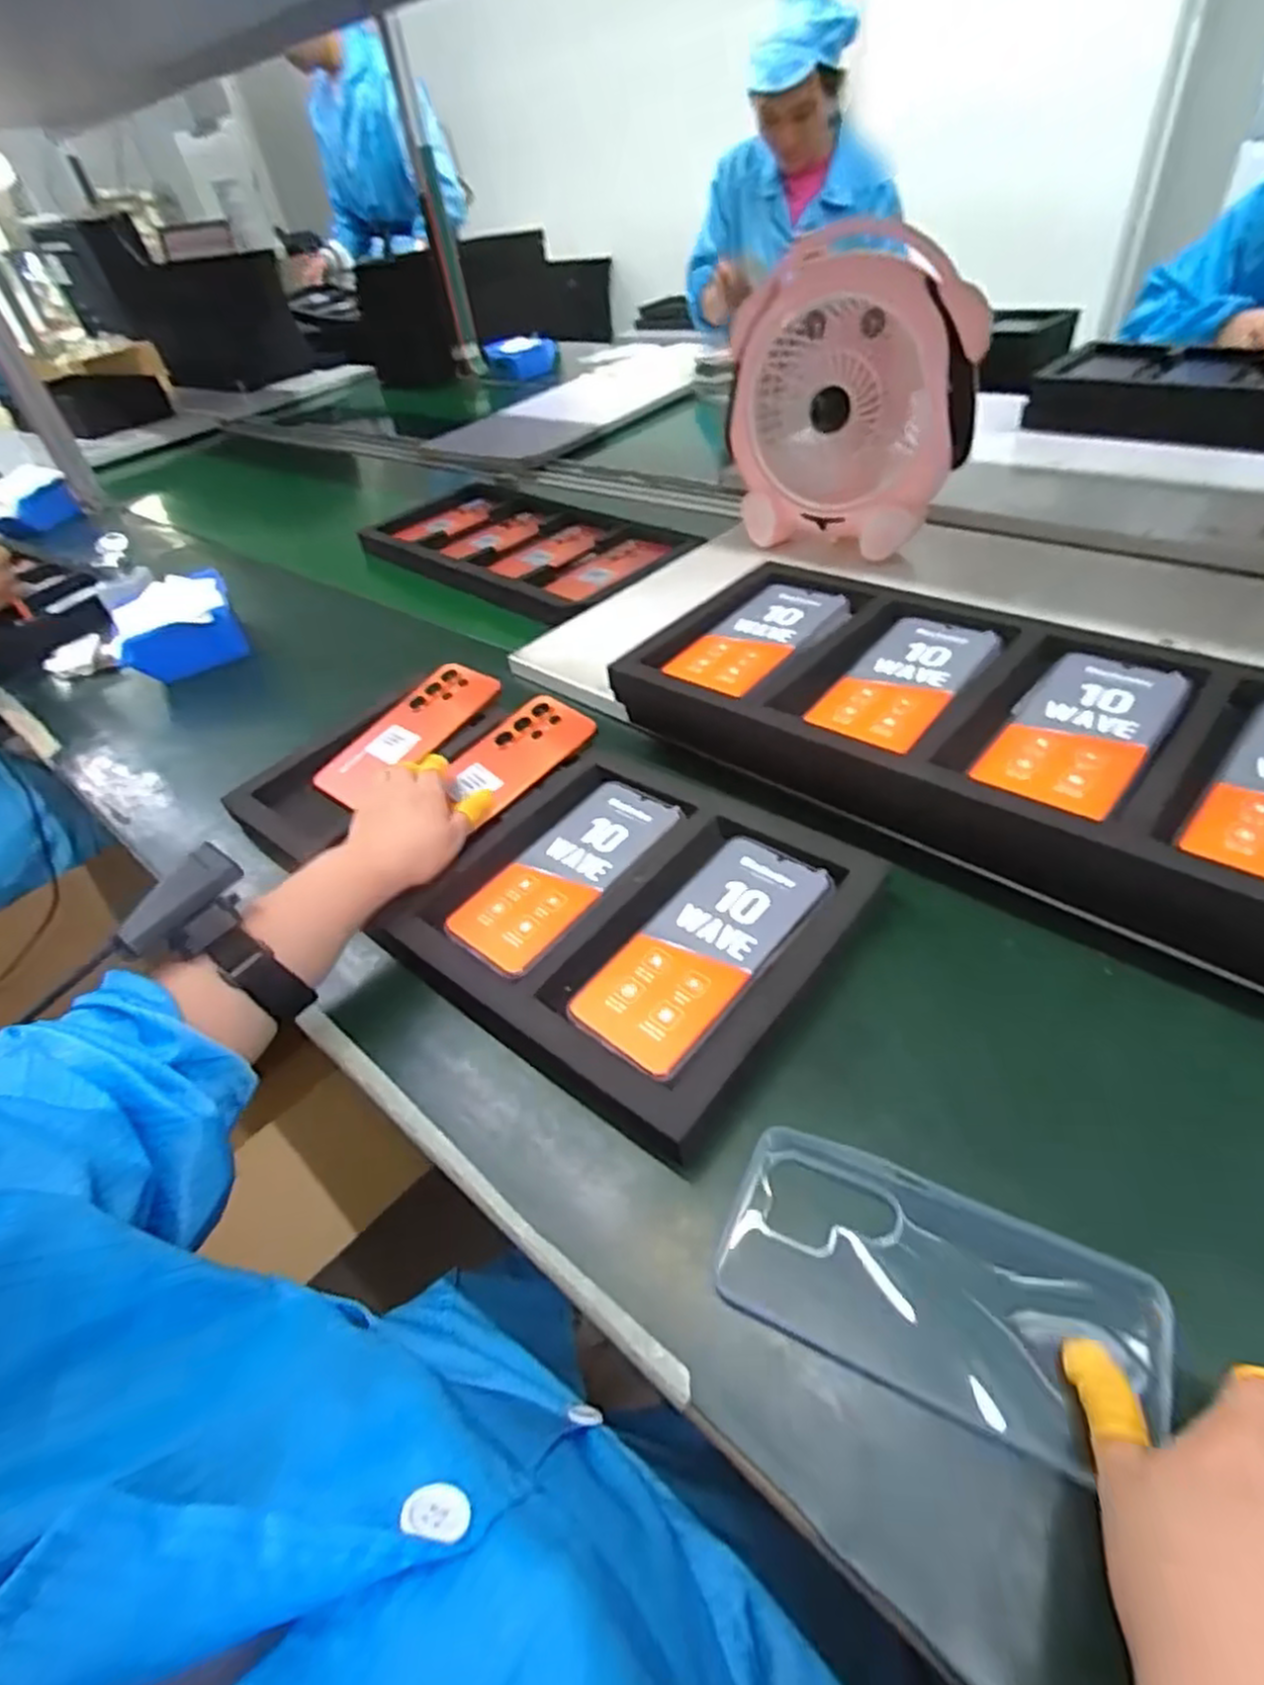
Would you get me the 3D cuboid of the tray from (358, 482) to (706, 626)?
[{"bbox_3d":[-0.155,-0.398,0.986,0.227,0.033,0.501,-38,50,-27],"label":"tray"}]

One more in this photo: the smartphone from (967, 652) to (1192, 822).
[{"bbox_3d":[0.279,-0.072,0.461,0.077,0.007,0.171,29,54,34],"label":"smartphone"}]

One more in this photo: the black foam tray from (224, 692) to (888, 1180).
[{"bbox_3d":[-0.087,0.004,0.537,0.477,0.032,0.219,28,53,33],"label":"black foam tray"}]

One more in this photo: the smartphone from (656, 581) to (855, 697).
[{"bbox_3d":[0.105,-0.166,0.593,0.084,0.011,0.160,26,52,32],"label":"smartphone"}]

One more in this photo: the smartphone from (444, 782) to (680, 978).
[{"bbox_3d":[-0.045,0.017,0.512,0.076,0.014,0.172,26,52,32],"label":"smartphone"}]

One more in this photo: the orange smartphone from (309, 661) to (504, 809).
[{"bbox_3d":[-0.197,-0.096,0.655,0.065,0.009,0.169,36,72,20],"label":"orange smartphone"}]

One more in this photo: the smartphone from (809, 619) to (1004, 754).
[{"bbox_3d":[0.193,-0.115,0.523,0.077,0.007,0.163,27,52,32],"label":"smartphone"}]

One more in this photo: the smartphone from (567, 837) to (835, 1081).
[{"bbox_3d":[0.042,0.062,0.446,0.077,0.004,0.170,31,59,34],"label":"smartphone"}]

